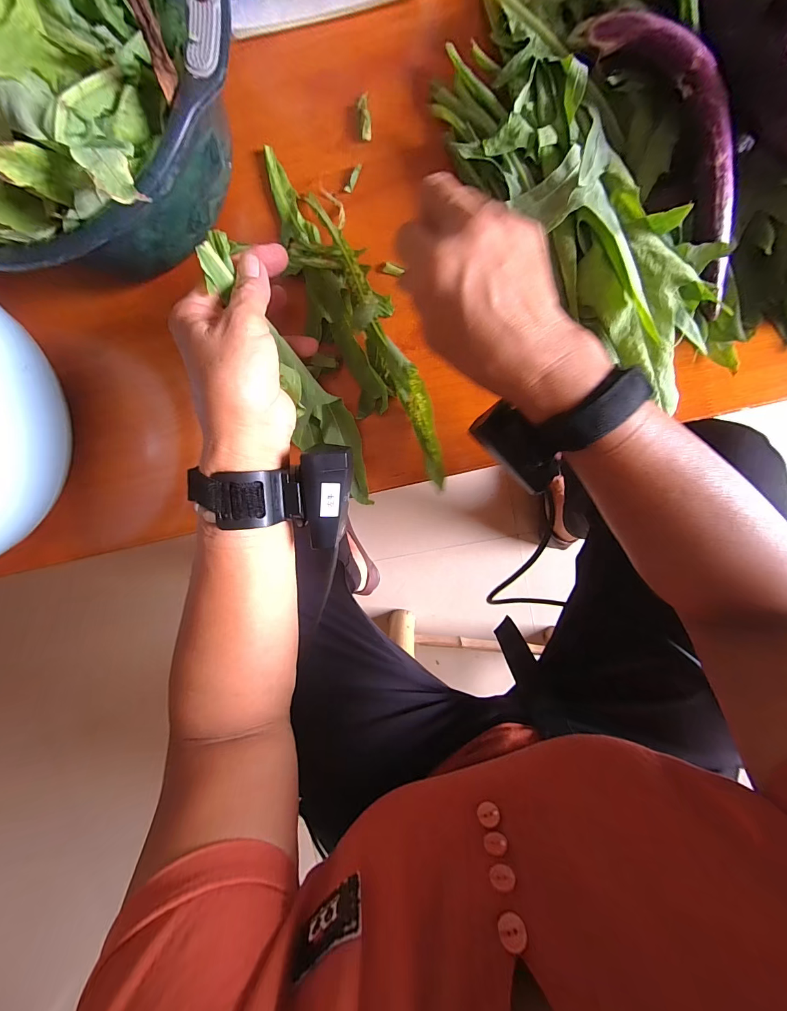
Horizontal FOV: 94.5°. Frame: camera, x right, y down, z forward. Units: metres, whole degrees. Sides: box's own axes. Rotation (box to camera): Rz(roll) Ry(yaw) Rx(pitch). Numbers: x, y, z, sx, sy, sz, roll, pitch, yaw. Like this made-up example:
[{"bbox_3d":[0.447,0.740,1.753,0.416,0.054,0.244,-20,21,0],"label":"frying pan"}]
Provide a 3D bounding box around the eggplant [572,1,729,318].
[{"bbox_3d":[0.197,-0.241,0.244,0.042,0.025,0.215,-26,93,6],"label":"eggplant"}]

